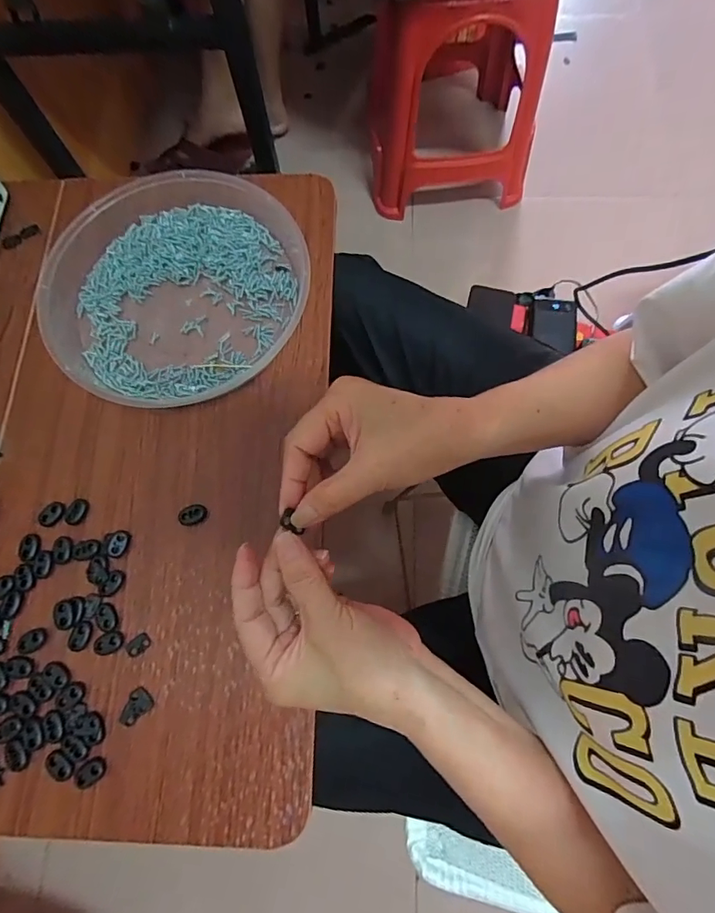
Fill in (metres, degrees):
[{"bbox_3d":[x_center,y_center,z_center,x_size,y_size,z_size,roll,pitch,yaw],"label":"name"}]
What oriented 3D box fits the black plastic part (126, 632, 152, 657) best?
[{"bbox_3d":[-0.167,0.144,0.369,0.012,0.004,0.018,41,79,13],"label":"black plastic part"}]

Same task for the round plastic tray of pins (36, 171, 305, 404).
[{"bbox_3d":[-0.167,-0.158,0.440,0.212,0.035,0.234,38,78,12],"label":"round plastic tray of pins"}]

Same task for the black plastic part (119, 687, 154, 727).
[{"bbox_3d":[-0.164,0.184,0.356,0.018,0.004,0.025,43,79,13],"label":"black plastic part"}]

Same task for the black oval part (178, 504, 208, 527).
[{"bbox_3d":[-0.134,0.048,0.397,0.024,0.009,0.016,-25,74,-6],"label":"black oval part"}]

